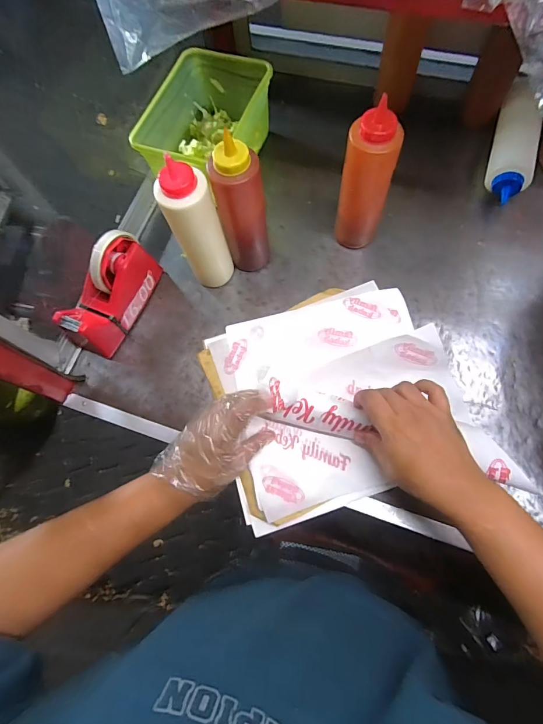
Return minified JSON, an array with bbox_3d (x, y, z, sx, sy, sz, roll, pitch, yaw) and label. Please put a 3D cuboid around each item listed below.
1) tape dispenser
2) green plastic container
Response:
[{"bbox_3d":[-0.224,-0.095,0.512,0.063,0.099,0.156,24,75,9],"label":"tape dispenser"},{"bbox_3d":[-0.100,-0.366,0.587,0.144,0.102,0.212,25,75,9],"label":"green plastic container"}]

